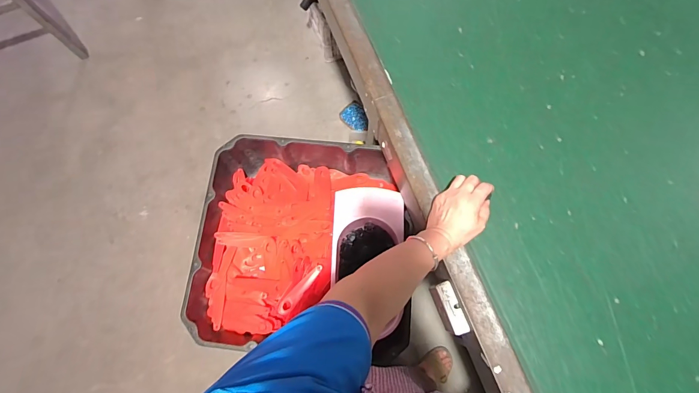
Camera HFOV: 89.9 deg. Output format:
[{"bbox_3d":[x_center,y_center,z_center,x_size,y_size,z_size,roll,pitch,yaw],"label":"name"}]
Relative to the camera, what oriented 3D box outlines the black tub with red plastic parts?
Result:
[{"bbox_3d":[-0.101,0.092,0.809,0.448,0.131,0.448,5,74,4],"label":"black tub with red plastic parts"}]

